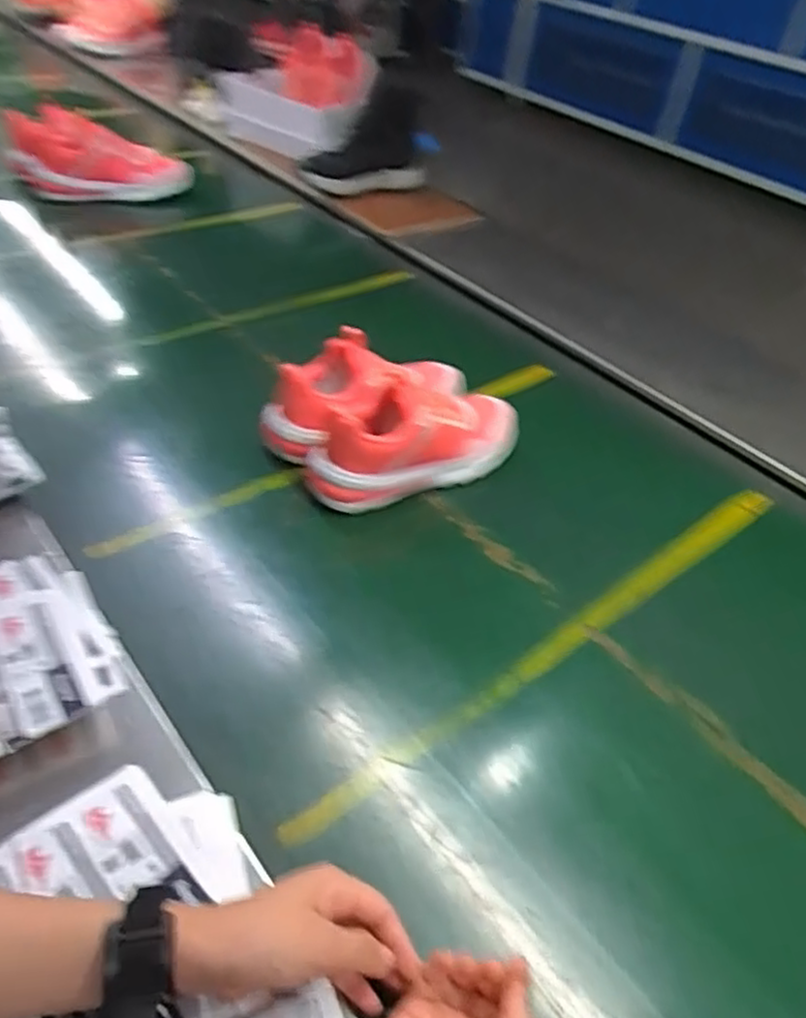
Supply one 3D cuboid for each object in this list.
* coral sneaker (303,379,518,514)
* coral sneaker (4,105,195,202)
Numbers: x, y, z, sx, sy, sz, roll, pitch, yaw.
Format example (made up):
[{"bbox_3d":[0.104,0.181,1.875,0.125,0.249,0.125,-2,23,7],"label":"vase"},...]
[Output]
[{"bbox_3d":[0.019,-0.093,0.822,0.267,0.121,0.091,-18,48,-24],"label":"coral sneaker"},{"bbox_3d":[-0.588,-0.683,1.386,0.324,0.148,0.130,-8,44,-15],"label":"coral sneaker"}]

